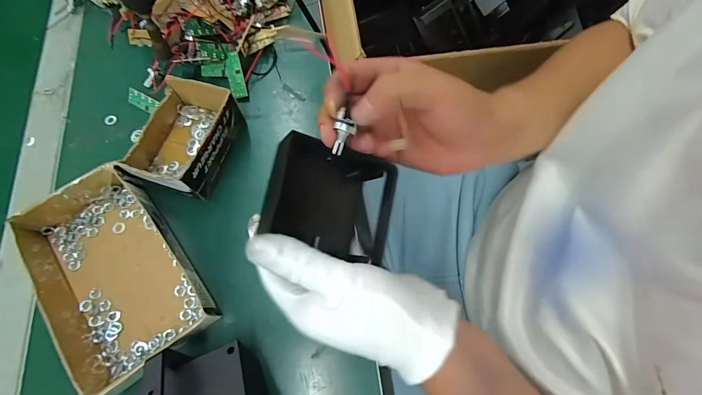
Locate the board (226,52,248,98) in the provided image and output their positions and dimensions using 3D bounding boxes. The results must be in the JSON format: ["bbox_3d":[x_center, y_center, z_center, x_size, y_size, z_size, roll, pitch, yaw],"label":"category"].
[{"bbox_3d":[-0.129,-0.137,0.373,0.018,0.006,0.048,-10,99,-3],"label":"board"}]

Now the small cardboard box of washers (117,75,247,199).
[{"bbox_3d":[-0.166,-0.059,0.329,0.088,0.045,0.112,18,71,7],"label":"small cardboard box of washers"}]

